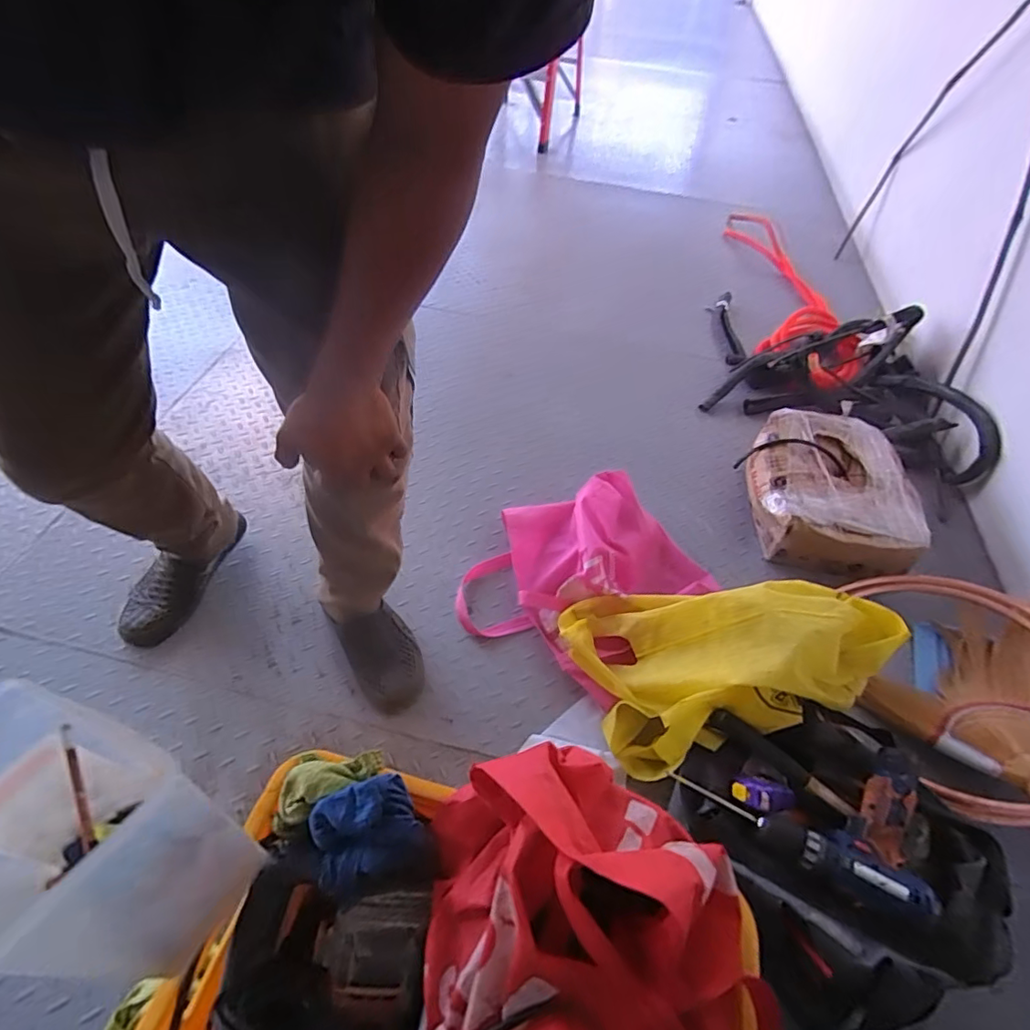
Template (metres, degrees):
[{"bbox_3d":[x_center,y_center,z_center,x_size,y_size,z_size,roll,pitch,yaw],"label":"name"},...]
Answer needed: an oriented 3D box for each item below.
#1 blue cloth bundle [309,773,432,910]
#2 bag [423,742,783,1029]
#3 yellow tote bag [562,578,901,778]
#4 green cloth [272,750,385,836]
[{"bbox_3d":[-0.144,0.322,0.538,0.109,0.061,0.092,-12,53,-15],"label":"blue cloth bundle"},{"bbox_3d":[0.065,0.351,0.457,0.281,0.146,0.284,-2,51,-7],"label":"bag"},{"bbox_3d":[0.339,0.208,0.885,0.458,0.206,0.303,-9,52,-13],"label":"yellow tote bag"},{"bbox_3d":[-0.204,0.276,0.569,0.118,0.039,0.060,-26,57,-24],"label":"green cloth"}]

